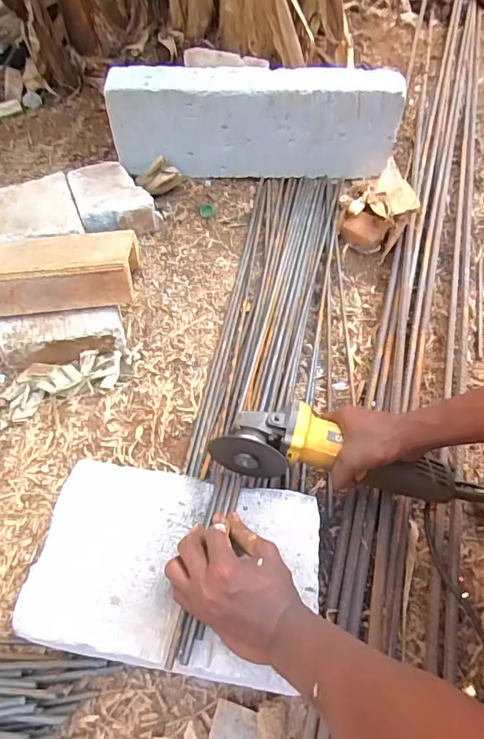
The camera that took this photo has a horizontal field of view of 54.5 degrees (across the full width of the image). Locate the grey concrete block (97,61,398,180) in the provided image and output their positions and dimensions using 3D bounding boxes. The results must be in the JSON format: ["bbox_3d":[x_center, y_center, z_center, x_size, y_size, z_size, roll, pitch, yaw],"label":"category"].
[{"bbox_3d":[0.026,-0.535,1.038,0.612,0.222,0.091,-1,53,2],"label":"grey concrete block"}]

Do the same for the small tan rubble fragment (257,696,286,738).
[{"bbox_3d":[0.030,0.369,0.478,0.028,0.023,0.057,4,53,6],"label":"small tan rubble fragment"}]

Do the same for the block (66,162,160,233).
[{"bbox_3d":[-0.281,-0.370,1.019,0.152,0.067,0.207,-20,54,-12],"label":"block"}]

